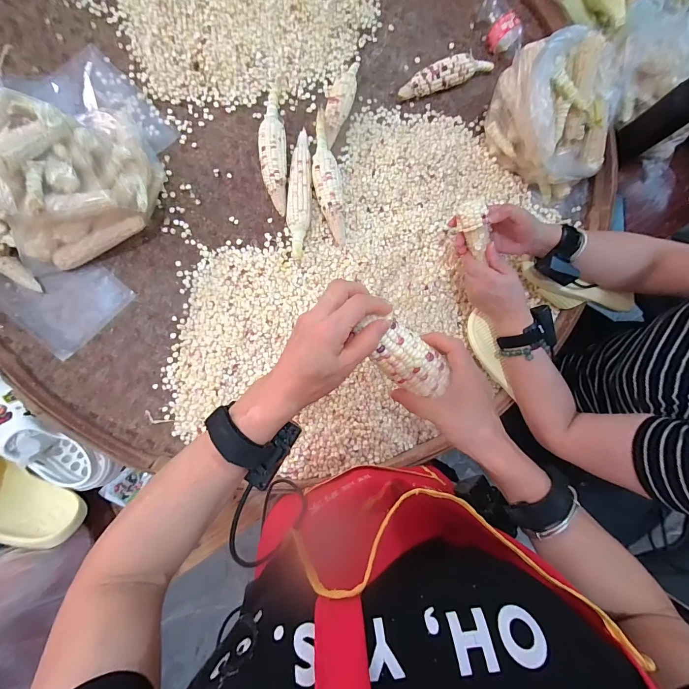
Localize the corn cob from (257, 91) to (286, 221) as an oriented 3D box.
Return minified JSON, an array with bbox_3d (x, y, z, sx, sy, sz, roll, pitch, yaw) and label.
[{"bbox_3d":[-0.133,-0.361,0.632,0.050,0.050,0.242,-4,85,-3],"label":"corn cob"}]

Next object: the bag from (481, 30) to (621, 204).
[{"bbox_3d":[0.416,-0.422,0.626,0.233,0.159,0.224,-21,86,-5],"label":"bag"}]

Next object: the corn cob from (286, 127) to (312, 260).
[{"bbox_3d":[-0.083,-0.281,0.630,0.044,0.035,0.246,2,85,-3],"label":"corn cob"}]

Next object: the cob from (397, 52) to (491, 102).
[{"bbox_3d":[0.212,-0.554,0.697,0.214,0.046,0.044,-24,86,-5],"label":"cob"}]

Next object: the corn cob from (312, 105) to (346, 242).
[{"bbox_3d":[-0.032,-0.312,0.630,0.052,0.046,0.257,-7,85,-4],"label":"corn cob"}]

